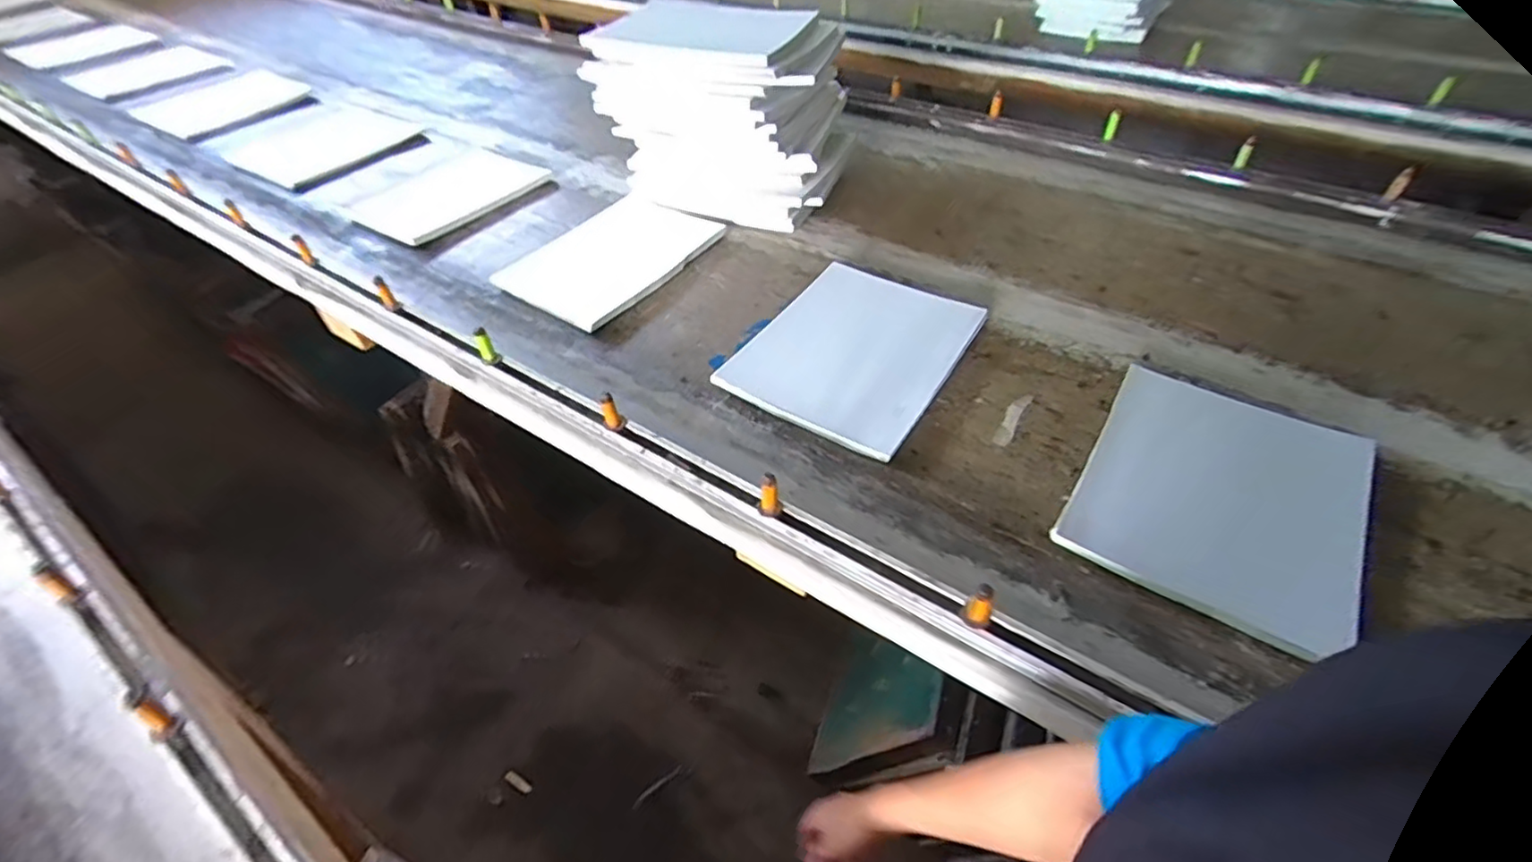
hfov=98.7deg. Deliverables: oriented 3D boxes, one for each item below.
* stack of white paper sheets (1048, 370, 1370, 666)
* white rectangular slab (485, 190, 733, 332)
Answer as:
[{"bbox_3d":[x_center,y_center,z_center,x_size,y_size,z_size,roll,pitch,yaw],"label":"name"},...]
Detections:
[{"bbox_3d":[0.426,0.056,0.615,0.224,0.015,0.288,28,51,22],"label":"stack of white paper sheets"},{"bbox_3d":[-0.219,-0.252,0.926,0.212,0.020,0.274,23,53,21],"label":"white rectangular slab"}]

